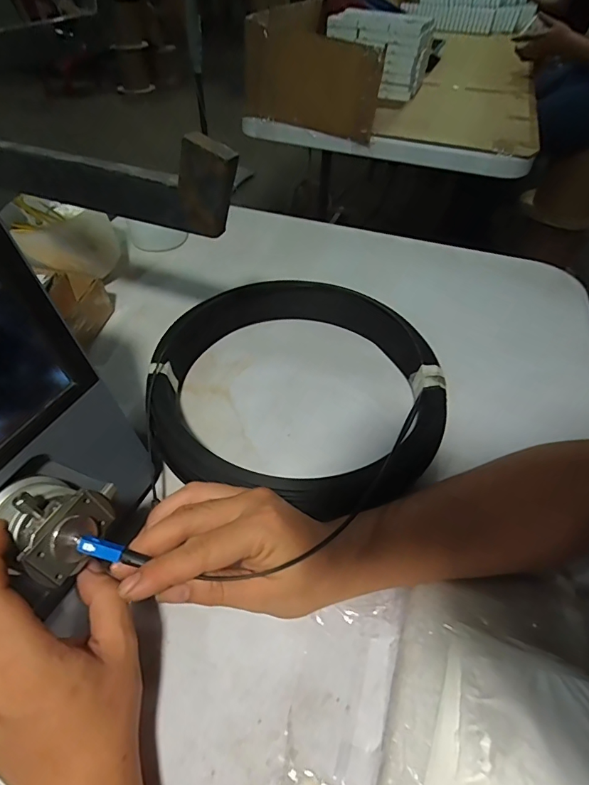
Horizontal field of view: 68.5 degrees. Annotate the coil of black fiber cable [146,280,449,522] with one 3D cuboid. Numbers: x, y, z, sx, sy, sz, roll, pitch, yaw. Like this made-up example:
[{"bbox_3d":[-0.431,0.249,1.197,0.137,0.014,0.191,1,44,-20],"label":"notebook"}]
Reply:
[{"bbox_3d":[0.010,-0.009,0.444,0.276,0.067,0.289,2,47,-2],"label":"coil of black fiber cable"}]

